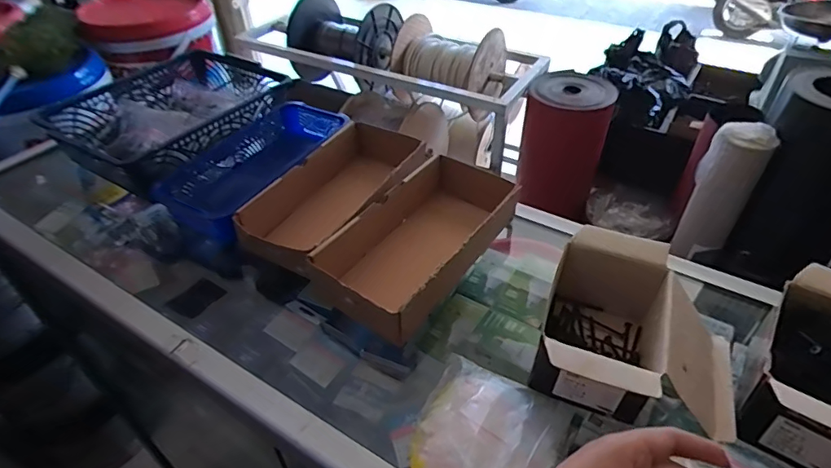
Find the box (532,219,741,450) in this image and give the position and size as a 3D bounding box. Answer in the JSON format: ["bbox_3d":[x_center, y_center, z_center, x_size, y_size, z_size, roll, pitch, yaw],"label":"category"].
[{"bbox_3d":[0.191,0.090,0.411,0.154,0.087,0.160,16,44,19],"label":"box"}]

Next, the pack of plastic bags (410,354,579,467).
[{"bbox_3d":[0.057,0.158,0.382,0.113,0.031,0.117,20,46,23],"label":"pack of plastic bags"}]

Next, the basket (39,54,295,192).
[{"bbox_3d":[-0.377,-0.191,0.756,0.255,0.071,0.282,23,47,25],"label":"basket"}]

